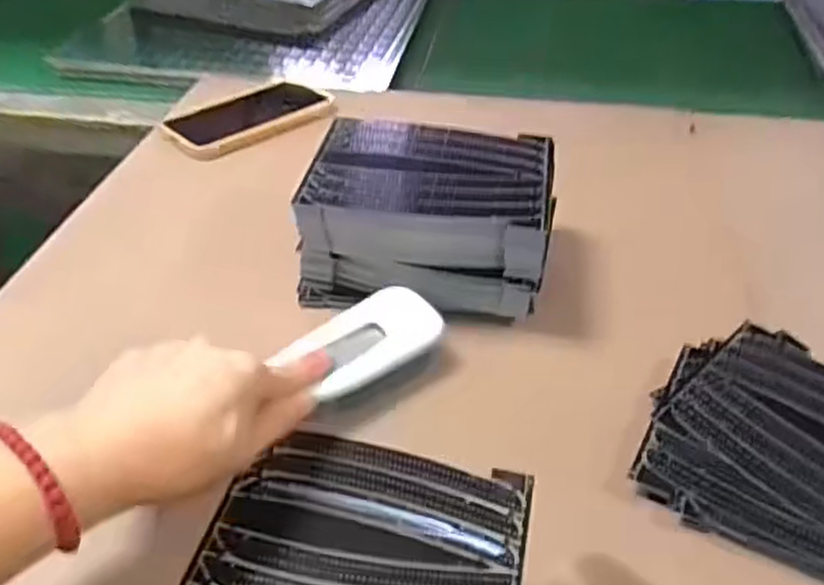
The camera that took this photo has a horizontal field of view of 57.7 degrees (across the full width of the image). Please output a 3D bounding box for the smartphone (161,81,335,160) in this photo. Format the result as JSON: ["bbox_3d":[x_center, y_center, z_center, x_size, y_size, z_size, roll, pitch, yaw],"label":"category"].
[{"bbox_3d":[-0.160,-0.171,0.720,0.157,0.011,0.078,-30,53,-30],"label":"smartphone"}]

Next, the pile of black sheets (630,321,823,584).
[{"bbox_3d":[0.240,0.091,0.419,0.191,0.019,0.164,21,43,24],"label":"pile of black sheets"}]

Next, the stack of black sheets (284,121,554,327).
[{"bbox_3d":[0.009,-0.049,0.523,0.167,0.094,0.116,4,39,5],"label":"stack of black sheets"}]

